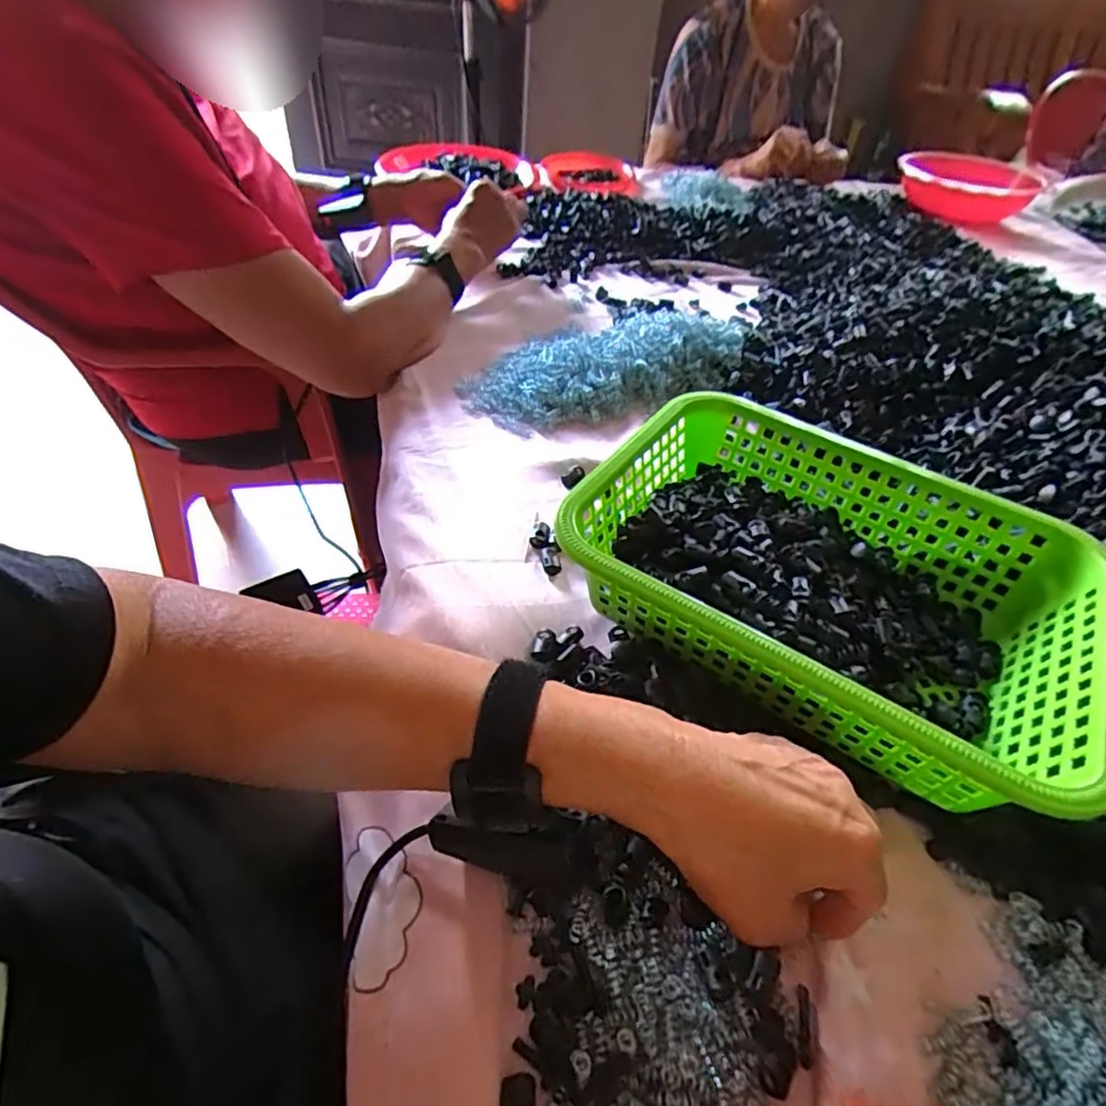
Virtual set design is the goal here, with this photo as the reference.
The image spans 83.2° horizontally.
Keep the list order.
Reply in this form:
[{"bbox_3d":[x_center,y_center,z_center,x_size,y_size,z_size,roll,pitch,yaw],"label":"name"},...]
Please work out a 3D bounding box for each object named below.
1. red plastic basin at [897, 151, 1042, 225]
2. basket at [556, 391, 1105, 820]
[{"bbox_3d":[0.750,-0.672,1.140,0.224,0.064,0.224,3,46,-3],"label":"red plastic basin"},{"bbox_3d":[0.167,0.019,0.401,0.287,0.088,0.215,30,52,21],"label":"basket"}]

